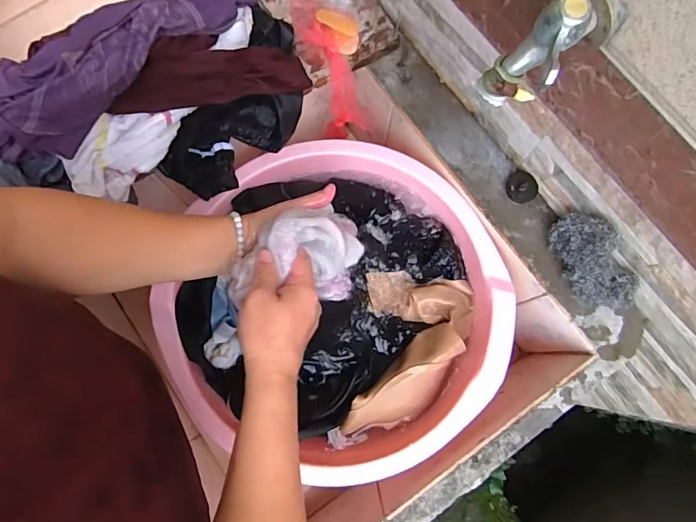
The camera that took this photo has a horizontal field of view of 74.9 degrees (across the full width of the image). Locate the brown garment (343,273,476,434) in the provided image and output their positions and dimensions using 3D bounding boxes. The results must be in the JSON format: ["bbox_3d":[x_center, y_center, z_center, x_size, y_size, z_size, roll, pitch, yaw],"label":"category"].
[{"bbox_3d":[0.079,0.112,0.558,0.140,0.052,0.196,8,78,1],"label":"brown garment"}]

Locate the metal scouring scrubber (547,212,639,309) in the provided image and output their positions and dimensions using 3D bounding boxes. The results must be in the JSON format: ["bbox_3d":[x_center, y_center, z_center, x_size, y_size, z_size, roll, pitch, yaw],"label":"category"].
[{"bbox_3d":[0.277,0.000,0.512,0.052,0.056,0.116,-25,79,-5],"label":"metal scouring scrubber"}]

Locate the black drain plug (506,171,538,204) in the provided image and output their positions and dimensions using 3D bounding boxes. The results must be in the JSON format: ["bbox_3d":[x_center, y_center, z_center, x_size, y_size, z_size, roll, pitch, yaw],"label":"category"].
[{"bbox_3d":[0.216,-0.092,0.564,0.036,0.016,0.039,0,78,0],"label":"black drain plug"}]

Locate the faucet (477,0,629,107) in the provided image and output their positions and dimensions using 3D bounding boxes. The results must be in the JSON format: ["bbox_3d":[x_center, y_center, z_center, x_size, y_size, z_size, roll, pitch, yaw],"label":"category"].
[{"bbox_3d":[0.150,-0.161,0.323,0.107,0.069,0.043,-39,81,-8],"label":"faucet"}]

